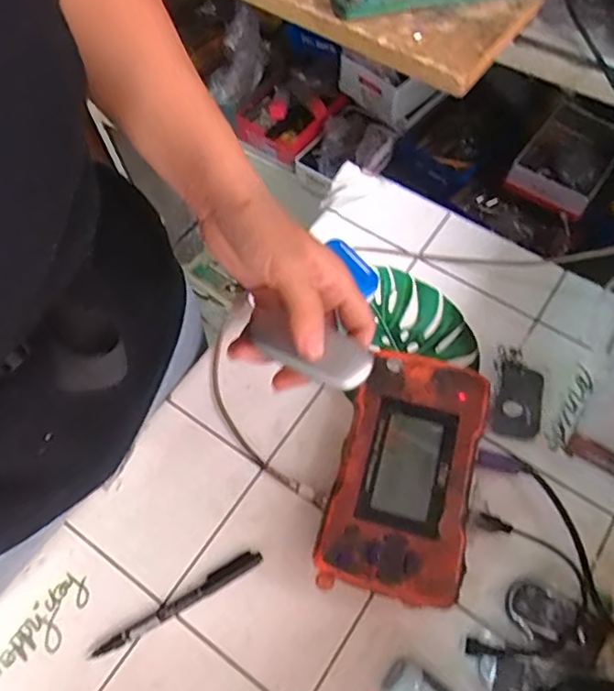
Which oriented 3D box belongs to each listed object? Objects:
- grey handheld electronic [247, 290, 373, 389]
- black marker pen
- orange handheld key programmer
[{"bbox_3d":[0.001,0.001,0.320,0.073,0.011,0.031,22,67,19],"label":"grey handheld electronic"},{"bbox_3d":[-0.091,0.184,0.403,0.129,0.005,0.012,-29,66,-11],"label":"black marker pen"},{"bbox_3d":[0.072,0.094,0.420,0.094,0.037,0.171,13,65,9],"label":"orange handheld key programmer"}]

